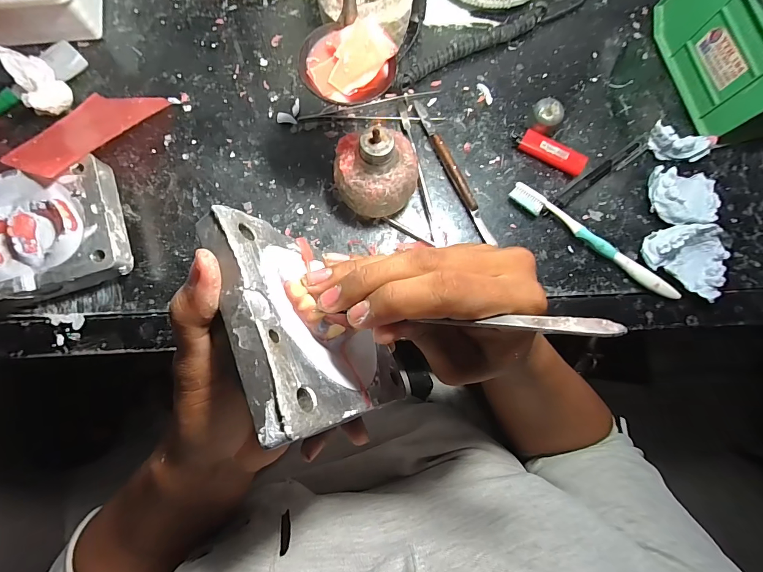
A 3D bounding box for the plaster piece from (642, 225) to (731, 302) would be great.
[{"bbox_3d":[0.292,-0.028,0.340,0.074,0.042,0.047,33,81,3],"label":"plaster piece"}]

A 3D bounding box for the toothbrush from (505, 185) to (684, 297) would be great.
[{"bbox_3d":[0.206,-0.043,0.351,0.184,0.019,0.016,34,81,4],"label":"toothbrush"}]

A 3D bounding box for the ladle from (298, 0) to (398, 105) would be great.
[{"bbox_3d":[-0.029,-0.199,0.259,0.071,0.043,0.120,-9,81,-4],"label":"ladle"}]

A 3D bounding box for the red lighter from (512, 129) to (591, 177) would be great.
[{"bbox_3d":[0.171,-0.139,0.368,0.078,0.014,0.020,28,81,3],"label":"red lighter"}]

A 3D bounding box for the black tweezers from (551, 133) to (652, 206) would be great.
[{"bbox_3d":[0.225,-0.117,0.368,0.123,0.012,0.016,-34,83,-7],"label":"black tweezers"}]

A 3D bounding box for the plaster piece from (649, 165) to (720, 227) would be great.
[{"bbox_3d":[0.304,-0.089,0.357,0.063,0.029,0.060,-2,81,-2],"label":"plaster piece"}]

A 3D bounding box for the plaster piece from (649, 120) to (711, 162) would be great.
[{"bbox_3d":[0.305,-0.146,0.370,0.061,0.024,0.026,15,80,1],"label":"plaster piece"}]

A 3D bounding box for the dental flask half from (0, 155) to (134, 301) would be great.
[{"bbox_3d":[-0.300,-0.045,0.318,0.142,0.045,0.107,-14,81,-4],"label":"dental flask half"}]

